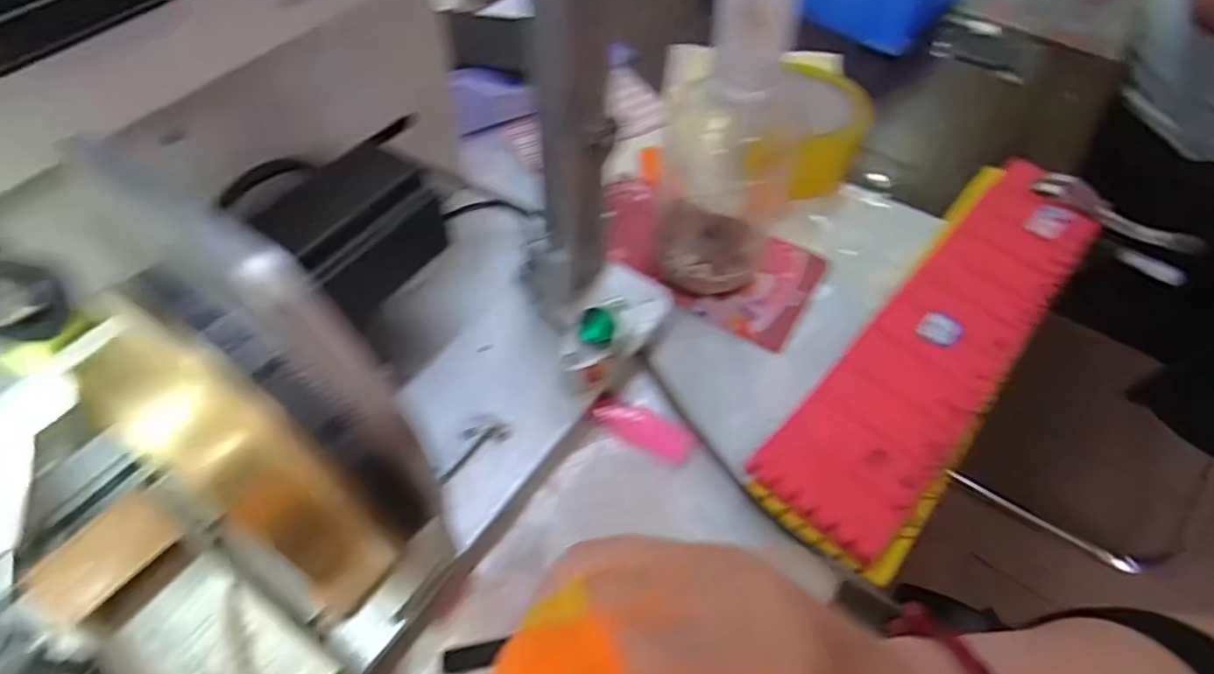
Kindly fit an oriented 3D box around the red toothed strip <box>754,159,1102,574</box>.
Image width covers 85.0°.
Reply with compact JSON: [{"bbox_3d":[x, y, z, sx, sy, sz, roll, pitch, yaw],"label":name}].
[{"bbox_3d":[0.208,-0.003,0.409,0.081,0.031,0.329,36,61,20],"label":"red toothed strip"}]

